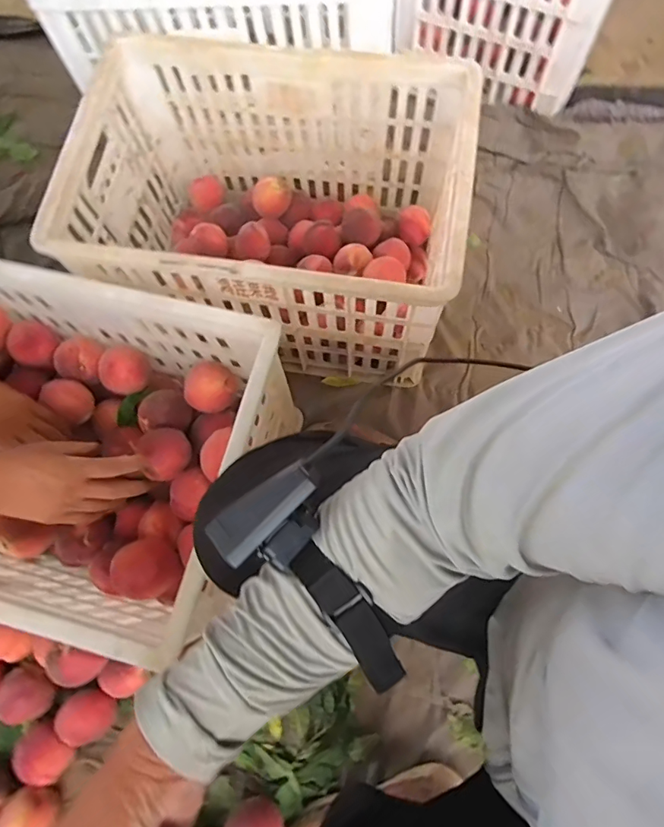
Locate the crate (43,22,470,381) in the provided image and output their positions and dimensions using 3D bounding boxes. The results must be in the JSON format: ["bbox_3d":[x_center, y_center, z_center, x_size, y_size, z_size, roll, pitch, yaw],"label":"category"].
[{"bbox_3d":[-0.072,-0.302,0.724,0.494,0.310,0.391,10,76,4],"label":"crate"}]

